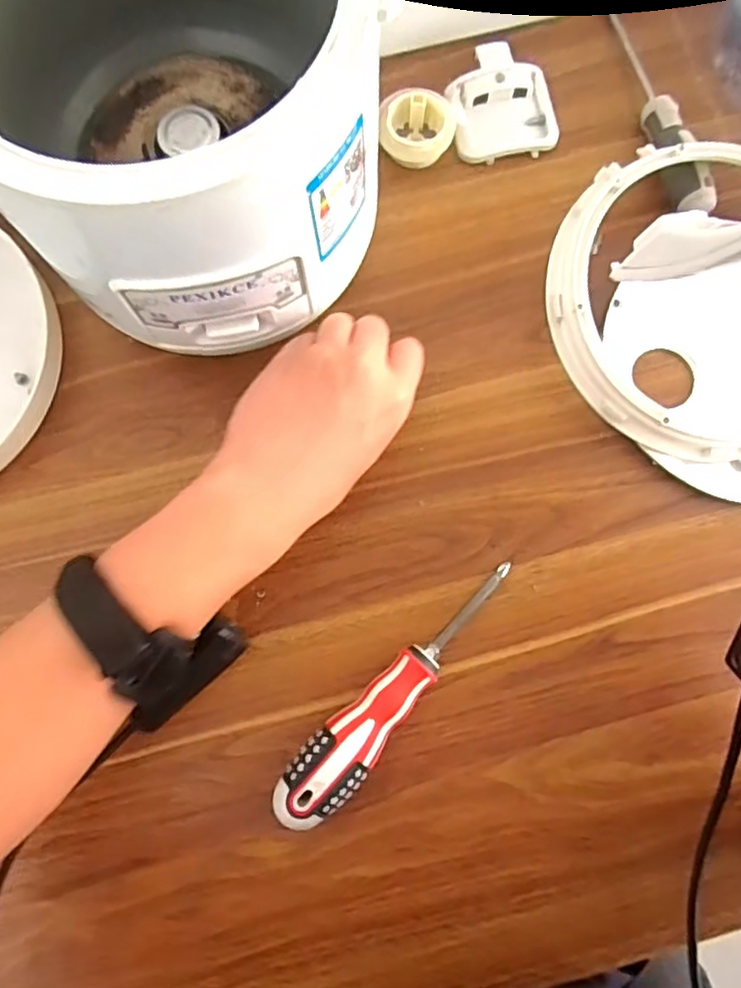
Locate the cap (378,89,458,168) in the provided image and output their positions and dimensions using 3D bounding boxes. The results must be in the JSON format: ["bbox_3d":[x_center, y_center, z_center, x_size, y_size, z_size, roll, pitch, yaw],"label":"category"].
[{"bbox_3d":[0.033,-0.252,0.440,0.050,0.021,0.044,5,79,1],"label":"cap"}]

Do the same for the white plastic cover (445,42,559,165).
[{"bbox_3d":[0.091,-0.274,0.446,0.071,0.016,0.077,-12,79,-2],"label":"white plastic cover"}]

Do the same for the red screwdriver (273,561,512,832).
[{"bbox_3d":[0.018,0.110,0.361,0.033,0.036,0.181,44,82,8],"label":"red screwdriver"}]

